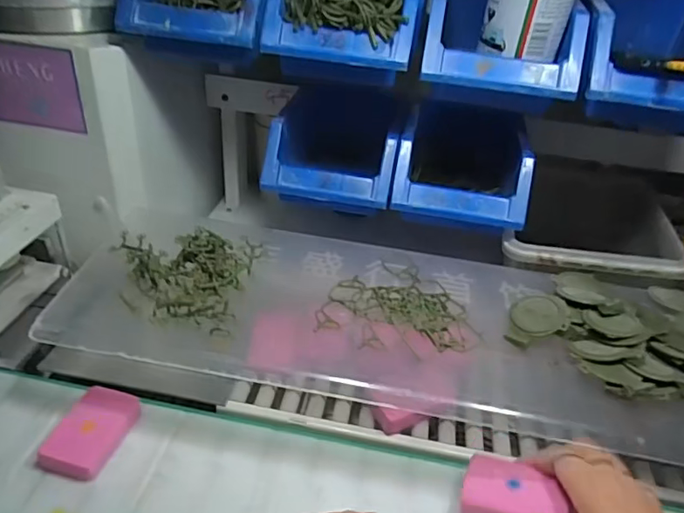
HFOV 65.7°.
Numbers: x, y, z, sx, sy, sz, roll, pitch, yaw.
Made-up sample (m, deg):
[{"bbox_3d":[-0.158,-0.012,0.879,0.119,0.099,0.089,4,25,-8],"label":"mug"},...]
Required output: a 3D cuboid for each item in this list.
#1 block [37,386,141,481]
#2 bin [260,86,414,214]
[{"bbox_3d":[-0.193,0.135,0.413,0.045,0.017,0.072,14,38,11],"label":"block"},{"bbox_3d":[-0.006,-0.117,0.563,0.121,0.076,0.184,7,35,2],"label":"bin"}]

